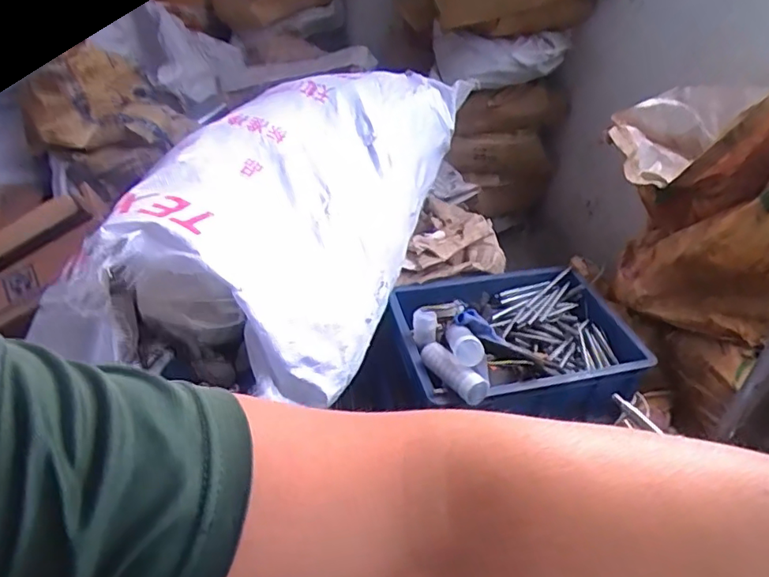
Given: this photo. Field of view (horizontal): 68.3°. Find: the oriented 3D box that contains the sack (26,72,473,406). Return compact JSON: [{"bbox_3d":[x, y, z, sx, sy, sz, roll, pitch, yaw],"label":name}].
[{"bbox_3d":[-0.125,-0.145,0.939,0.320,0.256,0.697,12,38,12],"label":"sack"}]

